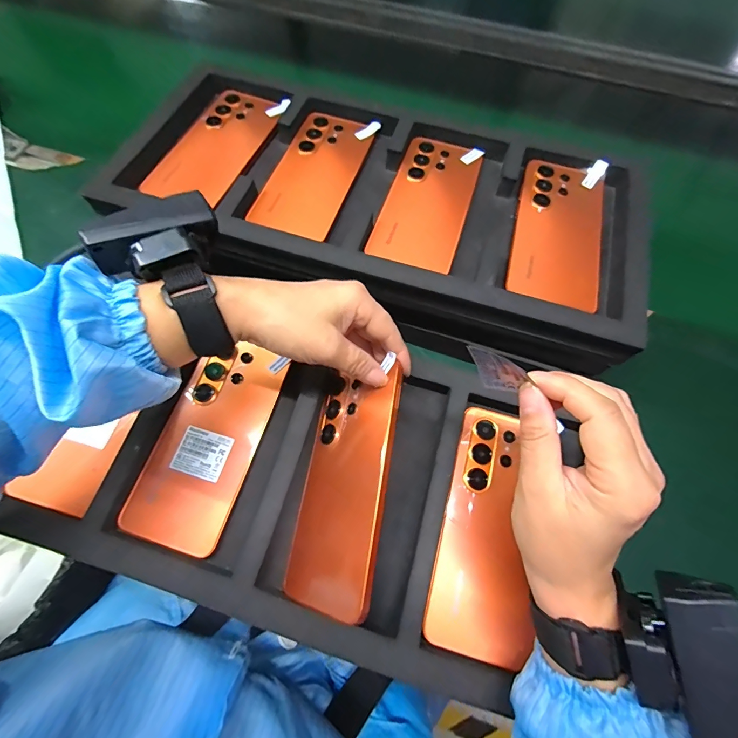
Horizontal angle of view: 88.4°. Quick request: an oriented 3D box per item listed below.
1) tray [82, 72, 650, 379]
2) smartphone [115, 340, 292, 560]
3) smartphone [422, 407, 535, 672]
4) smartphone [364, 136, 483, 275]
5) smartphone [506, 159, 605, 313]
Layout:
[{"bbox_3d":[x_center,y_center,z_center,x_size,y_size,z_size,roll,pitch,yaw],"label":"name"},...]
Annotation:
[{"bbox_3d":[0.009,-0.158,0.366,0.472,0.045,0.241,17,68,6],"label":"tray"},{"bbox_3d":[-0.128,0.056,0.307,0.076,0.012,0.159,16,68,5],"label":"smartphone"},{"bbox_3d":[0.089,0.115,0.281,0.066,0.011,0.165,14,67,5],"label":"smartphone"},{"bbox_3d":[0.057,-0.161,0.364,0.077,0.006,0.161,18,68,6],"label":"smartphone"},{"bbox_3d":[0.175,-0.127,0.350,0.076,0.009,0.159,15,67,5],"label":"smartphone"}]

